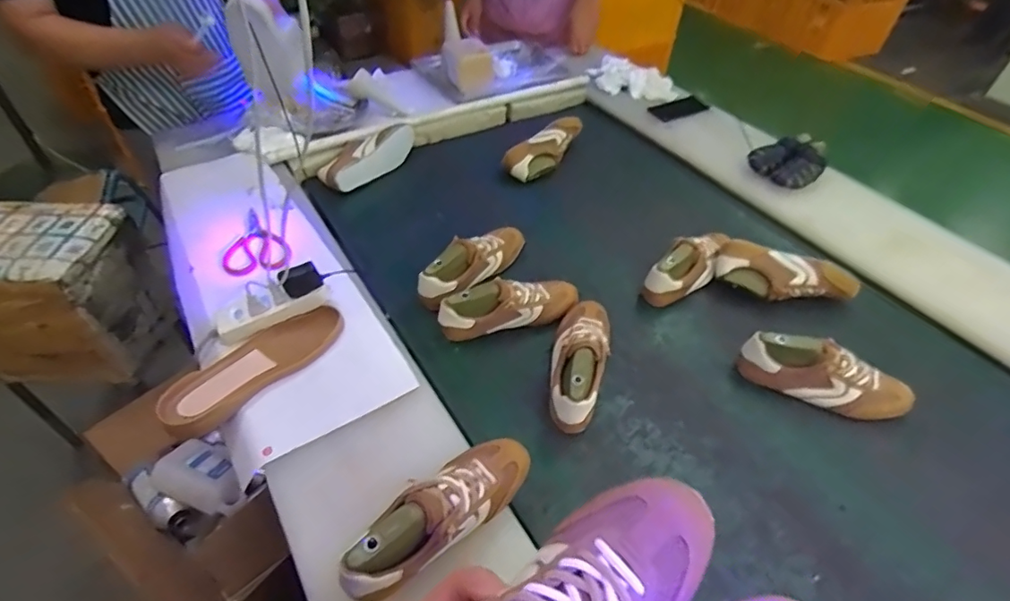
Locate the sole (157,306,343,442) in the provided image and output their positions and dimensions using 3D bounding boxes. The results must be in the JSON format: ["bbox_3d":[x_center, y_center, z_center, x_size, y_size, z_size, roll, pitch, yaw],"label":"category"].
[{"bbox_3d":[-0.362,0.089,0.748,0.091,0.030,0.267,32,52,25],"label":"sole"}]

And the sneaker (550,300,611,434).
[{"bbox_3d":[0.118,0.086,0.815,0.084,0.085,0.253,13,46,9],"label":"sneaker"}]

